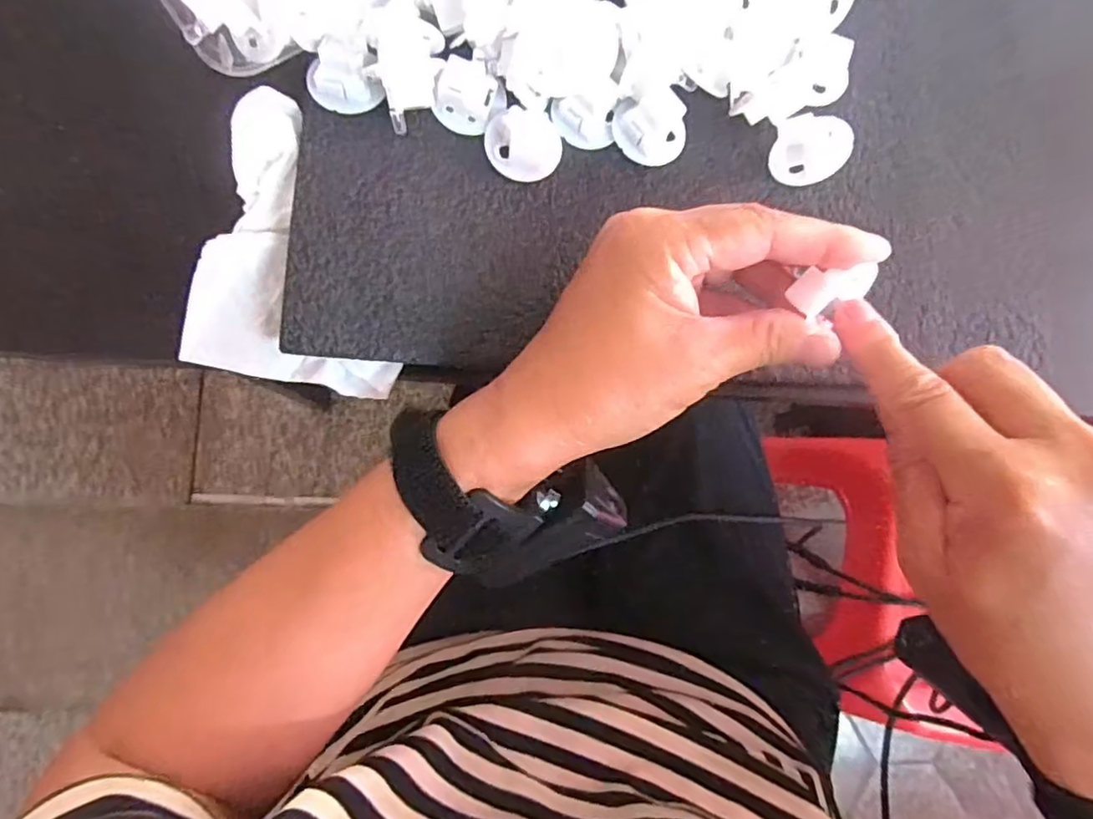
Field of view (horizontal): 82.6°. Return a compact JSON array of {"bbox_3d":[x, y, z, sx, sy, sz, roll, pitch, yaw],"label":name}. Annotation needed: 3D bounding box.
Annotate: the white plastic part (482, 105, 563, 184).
[{"bbox_3d":[-0.009,-0.114,0.267,0.032,0.012,0.027,-8,85,-6],"label":"white plastic part"}]

